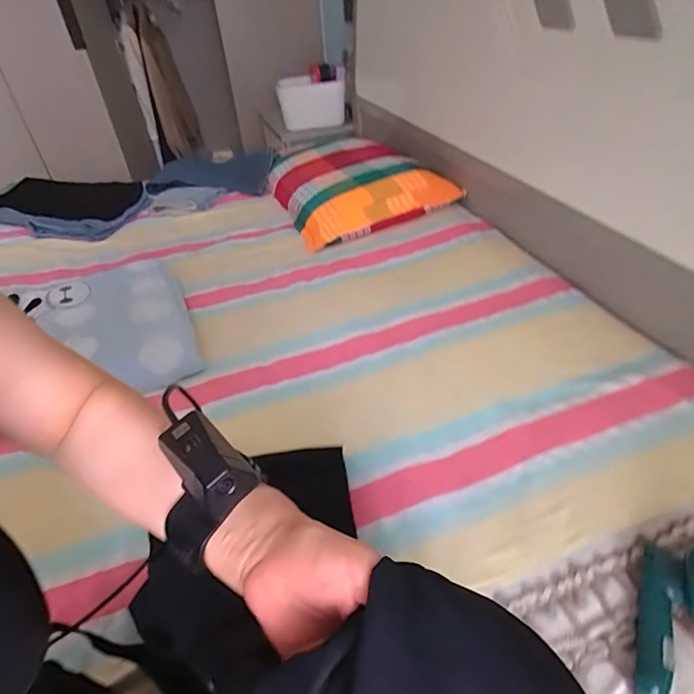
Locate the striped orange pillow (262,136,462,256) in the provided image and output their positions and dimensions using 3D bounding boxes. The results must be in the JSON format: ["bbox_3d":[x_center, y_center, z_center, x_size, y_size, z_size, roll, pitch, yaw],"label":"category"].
[{"bbox_3d":[-0.002,-0.486,1.358,0.406,0.091,0.603,-17,41,-14],"label":"striped orange pillow"}]

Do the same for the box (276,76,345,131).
[{"bbox_3d":[-0.123,-0.857,1.648,0.229,0.157,0.072,-5,39,0],"label":"box"}]

